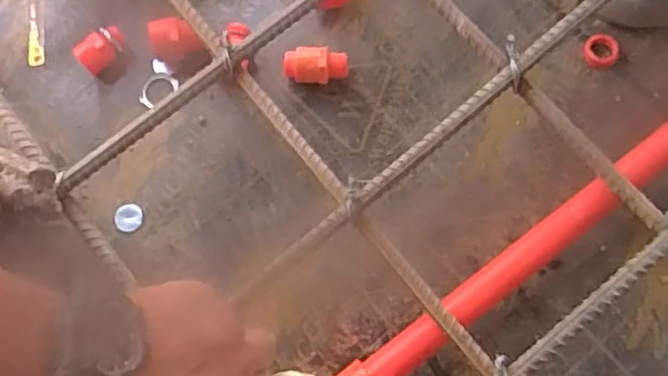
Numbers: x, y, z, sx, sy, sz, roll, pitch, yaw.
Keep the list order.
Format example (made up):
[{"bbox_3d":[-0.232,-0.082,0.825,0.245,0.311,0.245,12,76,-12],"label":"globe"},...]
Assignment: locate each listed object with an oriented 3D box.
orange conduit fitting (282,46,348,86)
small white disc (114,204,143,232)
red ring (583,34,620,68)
[{"bbox_3d":[-0.014,-0.096,0.561,0.050,0.029,0.022,1,74,3],"label":"orange conduit fitting"},{"bbox_3d":[-0.161,0.023,0.547,0.022,0.004,0.021,-1,74,3],"label":"small white disc"},{"bbox_3d":[0.213,-0.110,0.560,0.024,0.012,0.026,-1,74,3],"label":"red ring"}]

